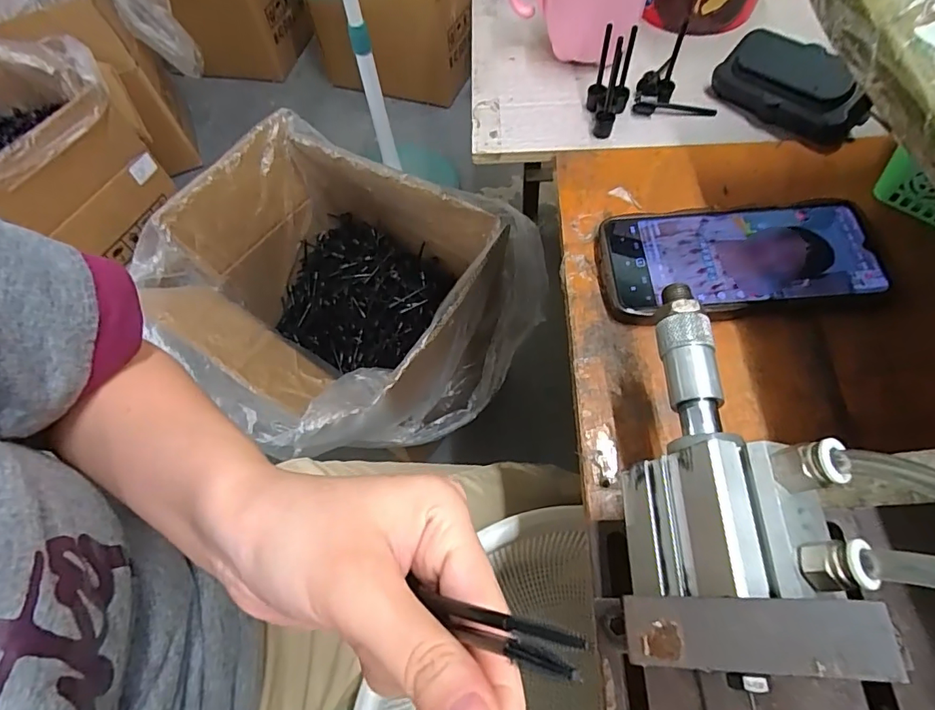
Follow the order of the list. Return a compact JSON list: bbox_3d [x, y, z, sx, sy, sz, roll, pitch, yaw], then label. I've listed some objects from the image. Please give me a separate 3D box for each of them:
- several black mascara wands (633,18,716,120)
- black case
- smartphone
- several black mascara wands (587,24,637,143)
[{"bbox_3d":[0.162,-0.212,0.371,0.060,0.052,0.036,17,65,12],"label":"several black mascara wands"},{"bbox_3d":[0.234,-0.196,0.363,0.042,0.037,0.106,-32,65,-12],"label":"black case"},{"bbox_3d":[0.167,-0.059,0.316,0.162,0.016,0.079,-3,63,3],"label":"smartphone"},{"bbox_3d":[0.105,-0.200,0.369,0.030,0.060,0.040,13,64,10],"label":"several black mascara wands"}]

